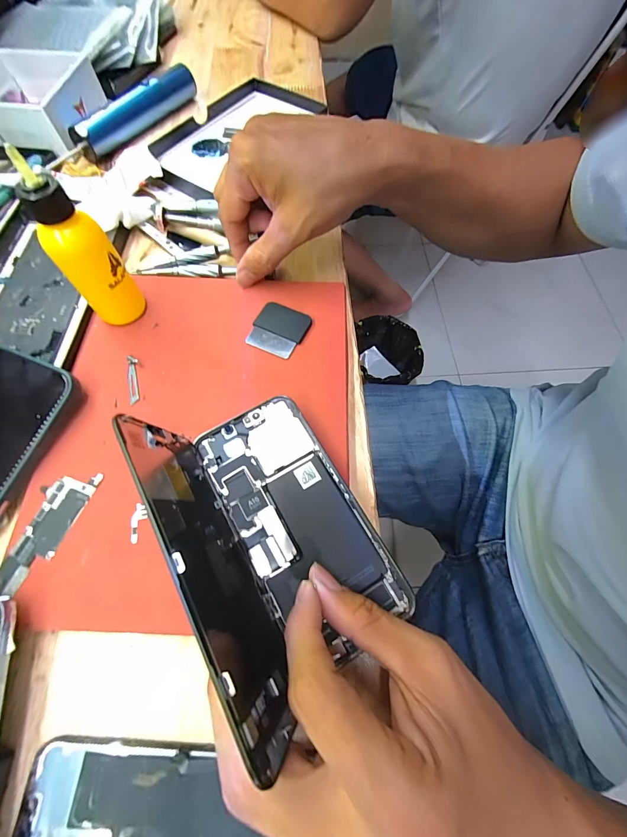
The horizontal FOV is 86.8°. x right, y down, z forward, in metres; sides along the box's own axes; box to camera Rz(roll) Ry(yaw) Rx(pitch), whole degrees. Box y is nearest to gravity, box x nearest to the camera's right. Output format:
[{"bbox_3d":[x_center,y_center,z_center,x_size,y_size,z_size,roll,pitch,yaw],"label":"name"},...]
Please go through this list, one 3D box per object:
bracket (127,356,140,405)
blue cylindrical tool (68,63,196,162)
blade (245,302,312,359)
[{"bbox_3d":[-0.126,-0.028,0.231,0.008,0.004,0.036,-8,68,-4],"label":"bracket"},{"bbox_3d":[-0.182,-0.324,0.348,0.022,0.029,0.152,38,72,13],"label":"blue cylindrical tool"},{"bbox_3d":[-0.026,-0.068,0.251,0.039,0.004,0.041,23,69,8],"label":"blade"}]

